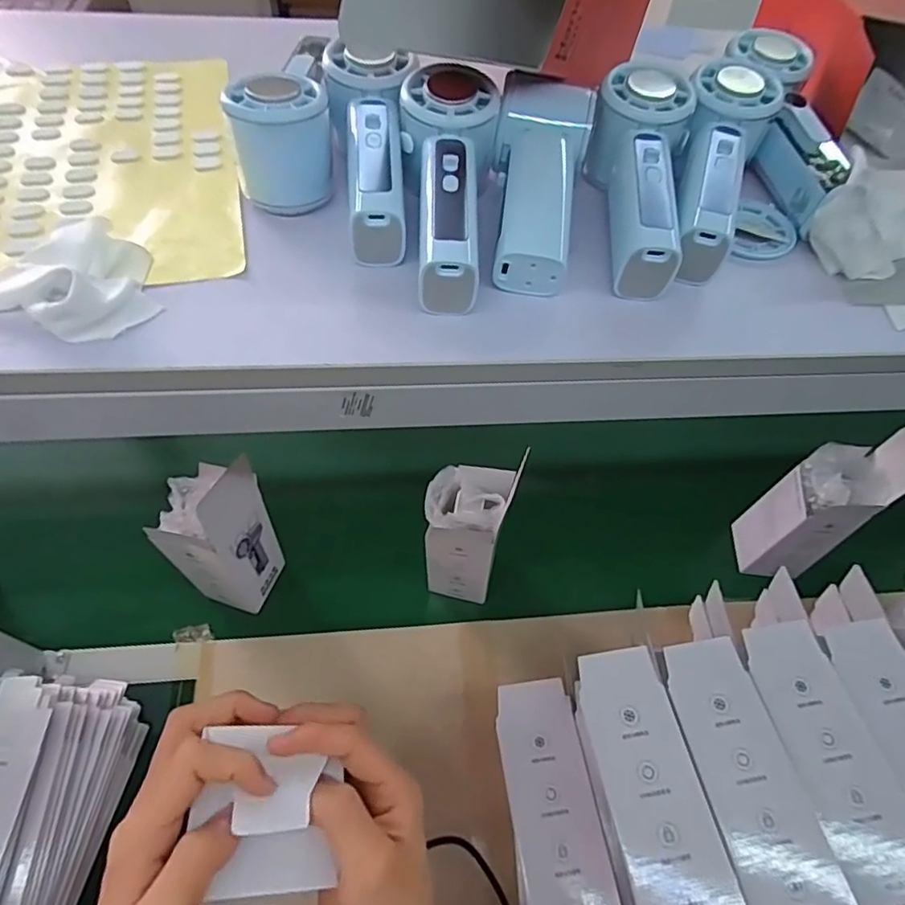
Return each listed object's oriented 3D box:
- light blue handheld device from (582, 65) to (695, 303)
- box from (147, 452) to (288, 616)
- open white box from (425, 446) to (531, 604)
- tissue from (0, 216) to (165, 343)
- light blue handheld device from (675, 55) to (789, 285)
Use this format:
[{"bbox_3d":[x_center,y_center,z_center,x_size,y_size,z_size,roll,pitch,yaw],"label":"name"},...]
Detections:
[{"bbox_3d":[0.115,-0.161,0.353,0.055,0.054,0.154,5,69,-1],"label":"light blue handheld device"},{"bbox_3d":[-0.248,0.093,0.621,0.079,0.235,0.086,18,57,7],"label":"box"},{"bbox_3d":[0.014,0.092,0.639,0.085,0.219,0.074,14,57,4],"label":"open white box"},{"bbox_3d":[-0.201,-0.091,0.298,0.077,0.029,0.084,36,61,18],"label":"tissue"},{"bbox_3d":[0.164,-0.176,0.357,0.054,0.041,0.168,17,72,8],"label":"light blue handheld device"}]

